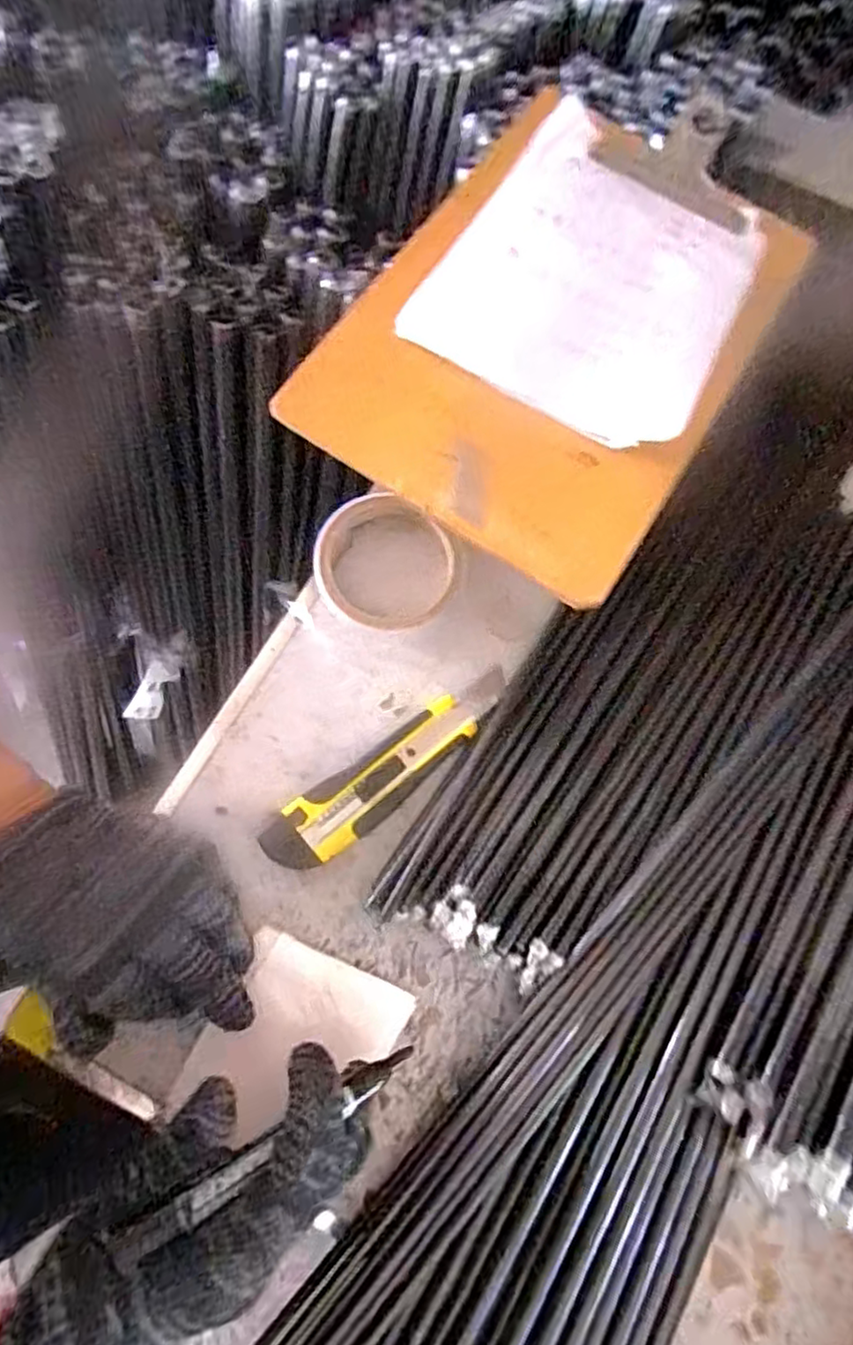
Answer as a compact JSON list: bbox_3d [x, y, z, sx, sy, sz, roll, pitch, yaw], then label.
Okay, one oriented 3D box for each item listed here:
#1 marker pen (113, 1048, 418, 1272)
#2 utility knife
[{"bbox_3d":[-0.059,0.194,0.281,0.127,0.011,0.014,-17,73,-34],"label":"marker pen"},{"bbox_3d":[-0.018,0.055,0.393,0.168,0.016,0.038,-37,80,-14],"label":"utility knife"}]

